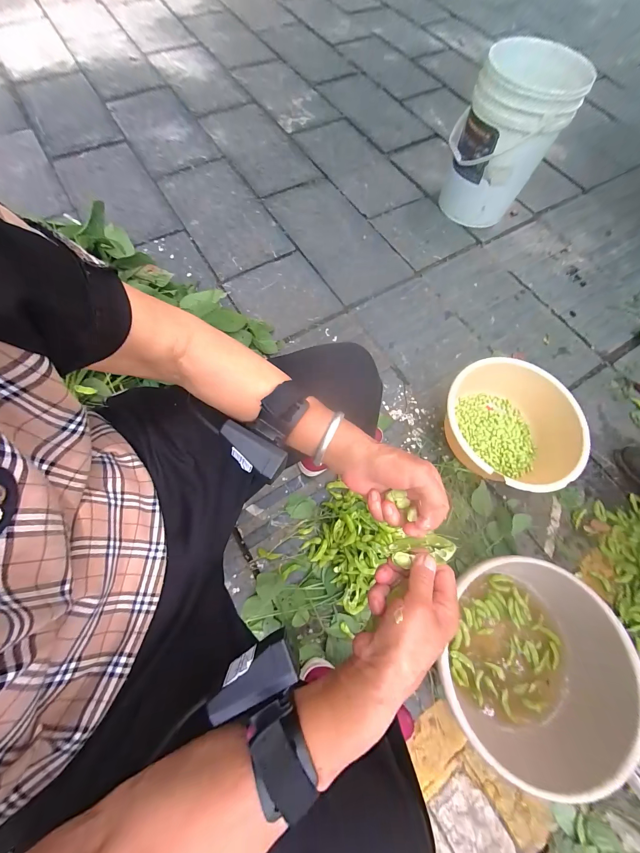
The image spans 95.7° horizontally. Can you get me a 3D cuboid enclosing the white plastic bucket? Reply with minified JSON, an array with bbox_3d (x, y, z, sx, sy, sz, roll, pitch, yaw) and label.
[{"bbox_3d":[0.609,-0.967,0.990,0.294,0.390,0.262,22,69,6],"label":"white plastic bucket"}]

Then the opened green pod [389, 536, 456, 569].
[{"bbox_3d":[0.098,0.119,0.279,0.059,0.017,0.023,-6,69,1],"label":"opened green pod"}]

